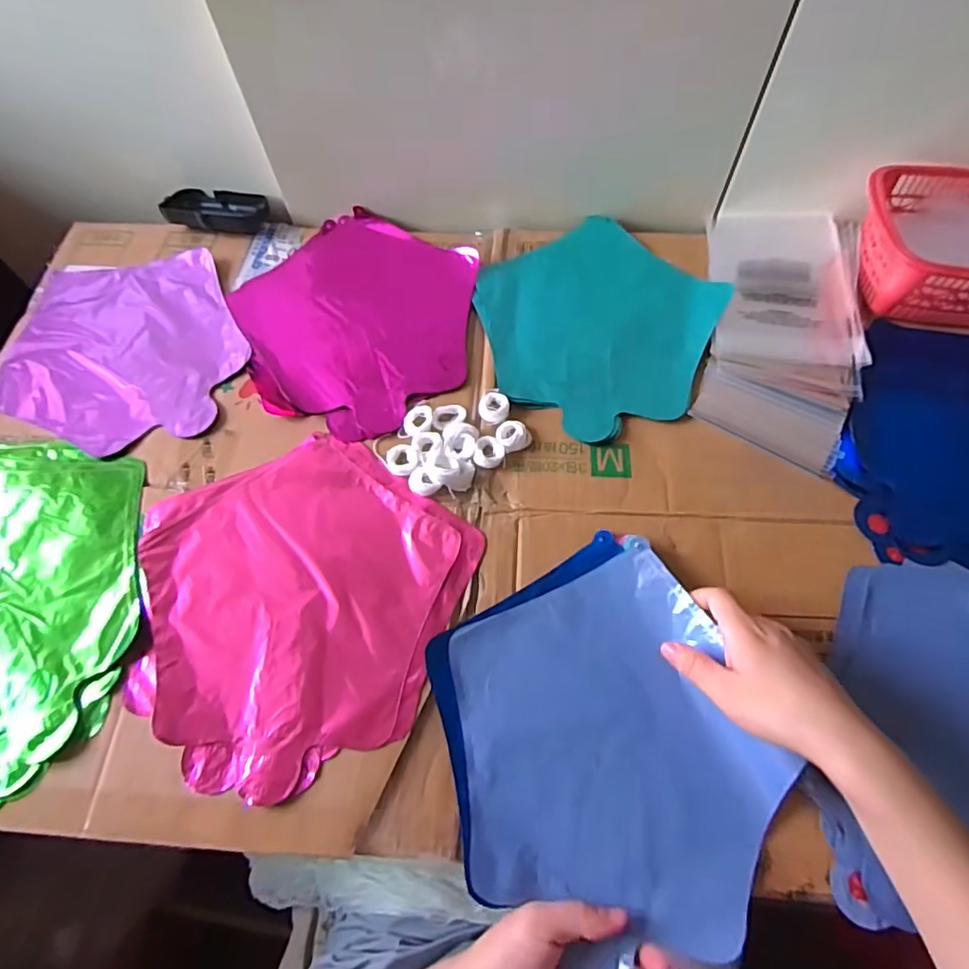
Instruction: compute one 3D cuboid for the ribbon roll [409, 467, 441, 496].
[{"bbox_3d":[-0.049,-0.002,0.468,0.022,0.013,0.025,-31,66,-13],"label":"ribbon roll"}]

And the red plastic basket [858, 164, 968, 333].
[{"bbox_3d":[0.451,-0.217,0.523,0.213,0.067,0.146,7,64,6],"label":"red plastic basket"}]

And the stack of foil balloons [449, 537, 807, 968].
[{"bbox_3d":[0.081,0.179,0.383,0.199,0.030,0.228,-24,65,-10],"label":"stack of foil balloons"}]

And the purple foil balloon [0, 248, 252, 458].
[{"bbox_3d":[-0.341,-0.130,0.551,0.225,0.016,0.225,-6,63,-1],"label":"purple foil balloon"}]

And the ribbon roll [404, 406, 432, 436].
[{"bbox_3d":[-0.057,-0.055,0.494,0.024,0.004,0.032,-3,63,0],"label":"ribbon roll"}]

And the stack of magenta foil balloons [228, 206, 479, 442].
[{"bbox_3d":[-0.120,-0.161,0.554,0.235,0.016,0.233,34,69,17],"label":"stack of magenta foil balloons"}]

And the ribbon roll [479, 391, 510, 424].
[{"bbox_3d":[0.008,-0.066,0.496,0.027,0.007,0.032,1,63,2],"label":"ribbon roll"}]

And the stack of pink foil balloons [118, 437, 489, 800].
[{"bbox_3d":[-0.146,0.081,0.436,0.245,0.011,0.241,35,69,18],"label":"stack of pink foil balloons"}]

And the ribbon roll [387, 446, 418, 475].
[{"bbox_3d":[-0.068,-0.021,0.477,0.028,0.009,0.027,-1,63,2],"label":"ribbon roll"}]

